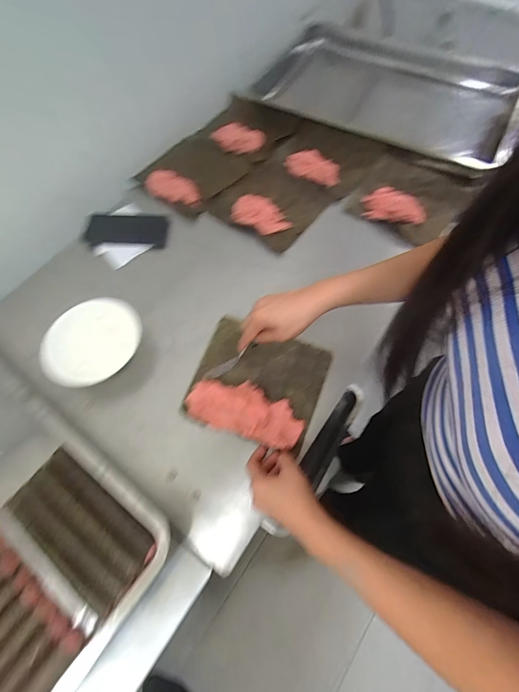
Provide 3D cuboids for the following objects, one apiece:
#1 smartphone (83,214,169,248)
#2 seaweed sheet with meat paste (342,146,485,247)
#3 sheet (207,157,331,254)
[{"bbox_3d":[-0.271,-0.241,0.677,0.162,0.016,0.079,2,74,-3],"label":"smartphone"},{"bbox_3d":[0.315,-0.315,0.679,0.207,0.032,0.213,32,69,14],"label":"seaweed sheet with meat paste"},{"bbox_3d":[0.023,-0.307,0.689,0.197,0.020,0.189,39,71,16],"label":"sheet"}]

